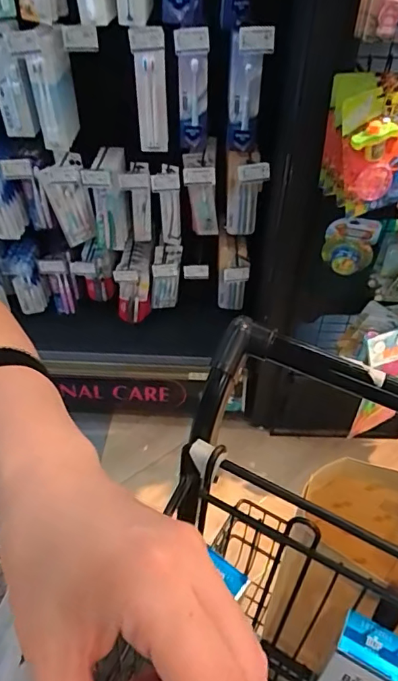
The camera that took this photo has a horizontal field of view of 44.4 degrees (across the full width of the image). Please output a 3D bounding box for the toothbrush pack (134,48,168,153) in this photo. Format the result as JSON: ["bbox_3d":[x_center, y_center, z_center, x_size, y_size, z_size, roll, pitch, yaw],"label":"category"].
[{"bbox_3d":[-0.108,-0.540,1.114,0.067,0.256,0.022,2,60,0],"label":"toothbrush pack"}]

